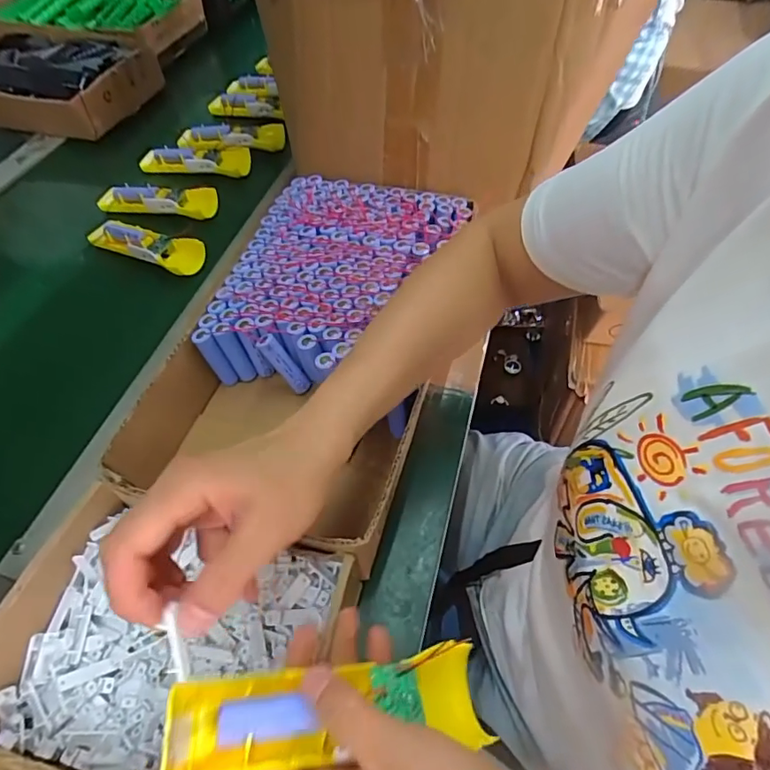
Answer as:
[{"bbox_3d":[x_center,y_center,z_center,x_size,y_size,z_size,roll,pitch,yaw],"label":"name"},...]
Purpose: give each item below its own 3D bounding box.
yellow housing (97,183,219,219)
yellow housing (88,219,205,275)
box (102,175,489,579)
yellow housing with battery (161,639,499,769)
[{"bbox_3d":[-0.302,-0.243,0.663,0.157,0.029,0.038,2,54,4],"label":"yellow housing"},{"bbox_3d":[-0.295,-0.170,0.620,0.160,0.035,0.049,14,56,12],"label":"yellow housing"},{"bbox_3d":[-0.058,-0.045,0.493,0.220,0.077,0.402,13,56,12],"label":"box"},{"bbox_3d":[-0.026,0.166,0.259,0.159,0.017,0.045,2,52,-19],"label":"yellow housing with battery"}]

